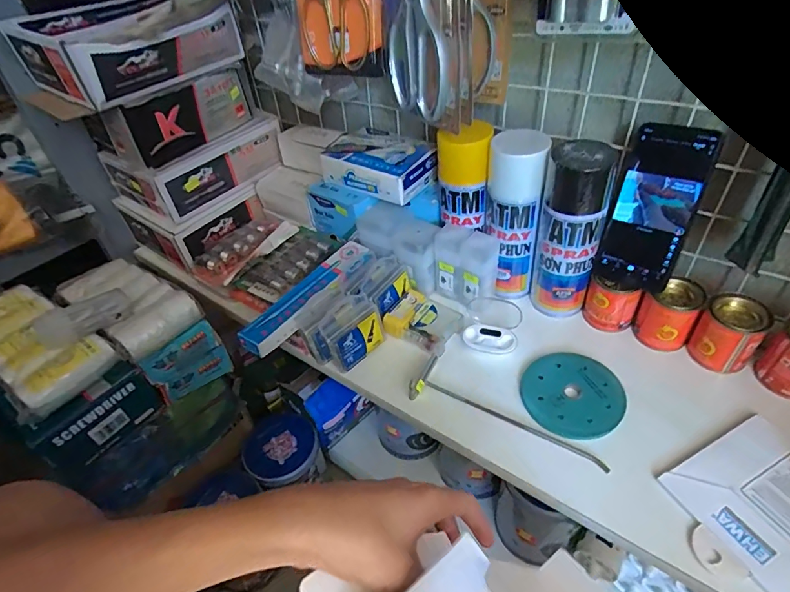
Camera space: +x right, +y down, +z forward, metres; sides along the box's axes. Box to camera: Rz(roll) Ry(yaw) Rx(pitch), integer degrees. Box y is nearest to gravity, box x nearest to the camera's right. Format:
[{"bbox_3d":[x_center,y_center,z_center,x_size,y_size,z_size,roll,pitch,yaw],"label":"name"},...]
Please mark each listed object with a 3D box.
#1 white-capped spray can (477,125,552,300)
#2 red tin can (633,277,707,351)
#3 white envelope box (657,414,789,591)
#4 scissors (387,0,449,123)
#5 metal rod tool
[{"bbox_3d":[0.138,-0.090,0.531,0.057,0.195,0.055,-7,40,-1],"label":"white-capped spray can"},{"bbox_3d":[0.302,0.020,0.496,0.056,0.067,0.048,26,49,31],"label":"red tin can"},{"bbox_3d":[0.313,0.181,0.372,0.145,0.015,0.126,-21,43,-18],"label":"white envelope box"},{"bbox_3d":[0.018,-0.273,0.425,0.020,0.189,0.093,-20,43,-17],"label":"scissors"},{"bbox_3d":[0.113,0.123,0.458,0.202,0.025,0.055,21,47,28],"label":"metal rod tool"}]

